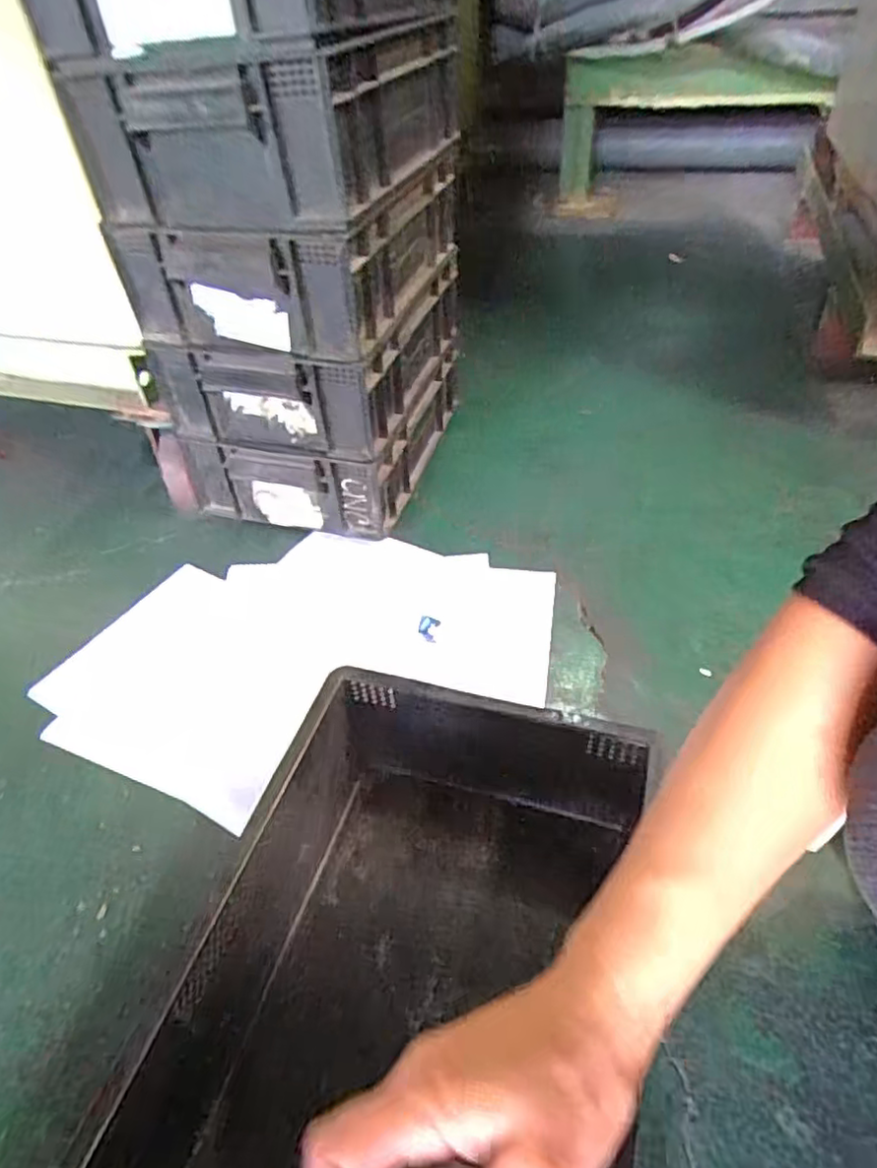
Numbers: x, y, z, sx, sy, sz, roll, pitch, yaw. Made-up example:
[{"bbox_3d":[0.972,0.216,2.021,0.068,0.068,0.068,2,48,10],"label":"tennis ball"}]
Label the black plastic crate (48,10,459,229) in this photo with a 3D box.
[{"bbox_3d":[-0.146,-0.442,0.617,0.243,0.112,0.310,10,45,15],"label":"black plastic crate"}]

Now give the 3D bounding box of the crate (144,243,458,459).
[{"bbox_3d":[-0.141,-0.278,0.776,0.247,0.116,0.313,10,45,15],"label":"crate"}]

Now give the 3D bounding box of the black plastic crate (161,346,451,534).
[{"bbox_3d":[-0.155,-0.199,0.860,0.288,0.120,0.309,10,45,15],"label":"black plastic crate"}]

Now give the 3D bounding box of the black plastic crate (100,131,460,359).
[{"bbox_3d":[-0.140,-0.365,0.700,0.250,0.113,0.325,10,45,15],"label":"black plastic crate"}]

